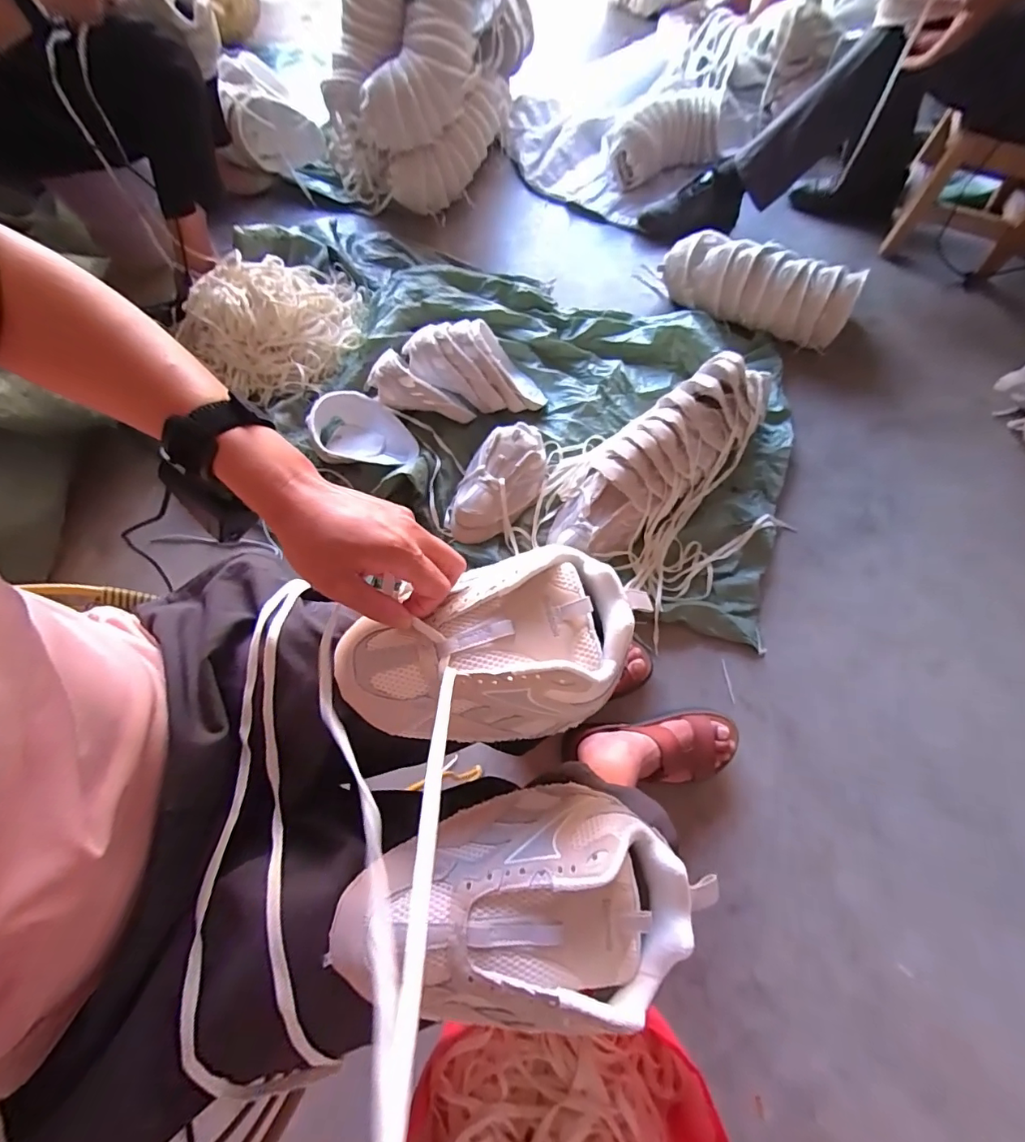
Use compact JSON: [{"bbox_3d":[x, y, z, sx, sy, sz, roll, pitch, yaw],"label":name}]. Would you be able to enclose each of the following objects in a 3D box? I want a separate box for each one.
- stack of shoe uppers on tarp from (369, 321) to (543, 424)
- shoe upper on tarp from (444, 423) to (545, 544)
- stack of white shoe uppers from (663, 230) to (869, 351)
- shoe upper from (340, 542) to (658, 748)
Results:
[{"bbox_3d":[-0.120,-0.422,1.005,0.349,0.119,0.180,-11,70,-4],"label":"stack of shoe uppers on tarp"},{"bbox_3d":[-0.033,-0.182,0.937,0.139,0.086,0.245,42,74,14],"label":"shoe upper on tarp"},{"bbox_3d":[0.569,-0.650,1.120,0.439,0.153,0.112,27,71,9],"label":"stack of white shoe uppers"},{"bbox_3d":[-0.019,0.052,0.356,0.221,0.071,0.132,-6,69,-3],"label":"shoe upper"}]

